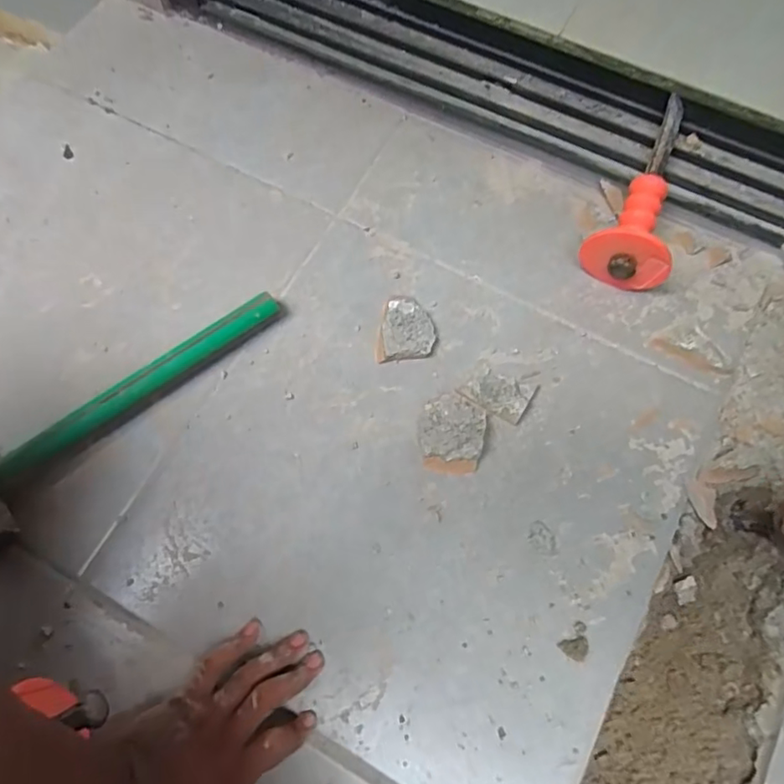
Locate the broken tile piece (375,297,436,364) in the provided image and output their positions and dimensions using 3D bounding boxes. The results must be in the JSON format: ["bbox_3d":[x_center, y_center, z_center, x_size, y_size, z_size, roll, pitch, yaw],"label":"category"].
[{"bbox_3d":[0.011,-0.058,0.534,0.055,0.014,0.060,-6,70,-2],"label":"broken tile piece"}]

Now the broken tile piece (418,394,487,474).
[{"bbox_3d":[0.050,0.035,0.496,0.053,0.018,0.064,12,70,4],"label":"broken tile piece"}]

